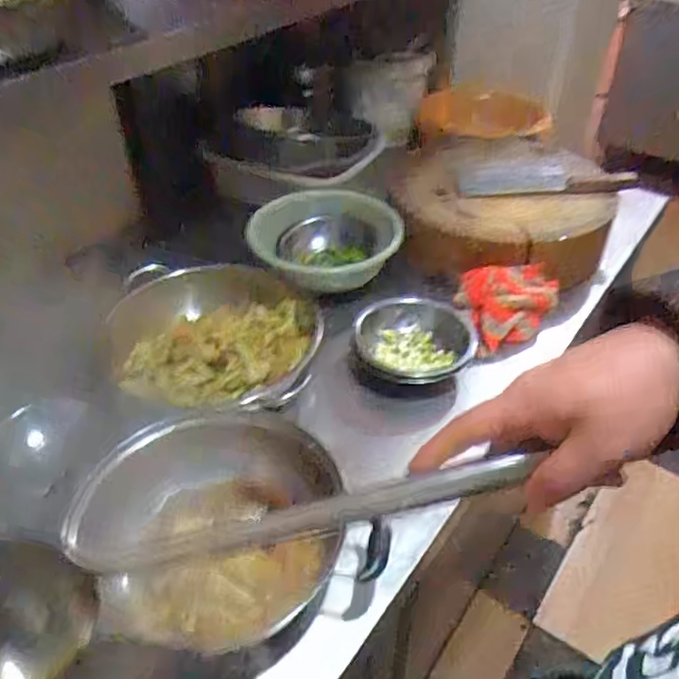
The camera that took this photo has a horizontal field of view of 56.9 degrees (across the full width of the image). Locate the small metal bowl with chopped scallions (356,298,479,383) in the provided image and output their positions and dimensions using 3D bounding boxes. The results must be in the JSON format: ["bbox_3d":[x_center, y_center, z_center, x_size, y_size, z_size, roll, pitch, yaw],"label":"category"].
[{"bbox_3d":[0.117,0.004,0.902,0.180,0.040,0.155,-2,43,-8],"label":"small metal bowl with chopped scallions"}]

